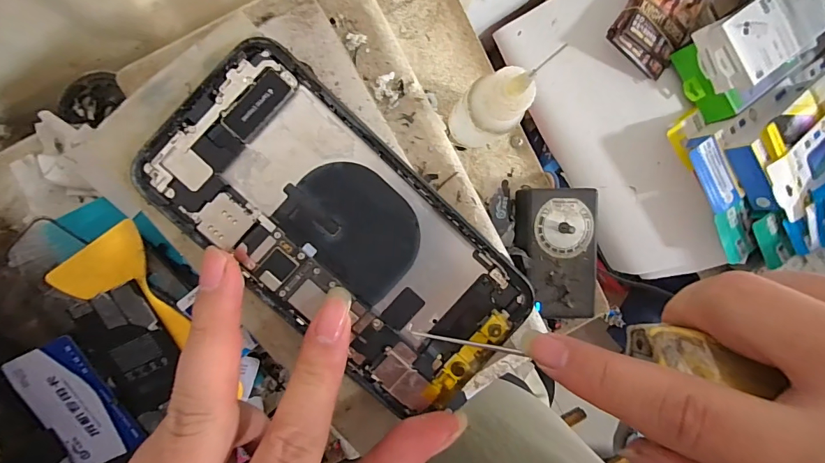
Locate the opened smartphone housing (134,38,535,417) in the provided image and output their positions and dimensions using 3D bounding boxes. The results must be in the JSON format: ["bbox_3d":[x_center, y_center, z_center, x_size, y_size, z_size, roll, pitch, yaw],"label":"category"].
[{"bbox_3d":[-0.026,0.002,0.155,0.150,0.008,0.074,42,88,-6],"label":"opened smartphone housing"}]

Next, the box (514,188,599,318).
[{"bbox_3d":[0.098,0.014,0.282,0.053,0.028,0.086,-1,93,-6],"label":"box"}]

